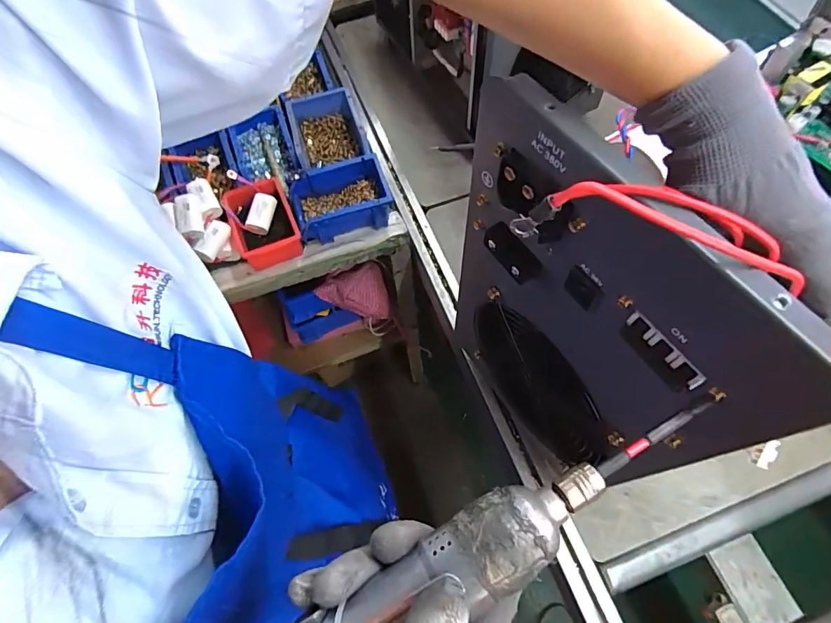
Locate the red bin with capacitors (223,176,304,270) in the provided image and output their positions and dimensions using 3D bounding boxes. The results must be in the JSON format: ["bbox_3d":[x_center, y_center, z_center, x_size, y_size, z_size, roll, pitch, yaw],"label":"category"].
[{"bbox_3d":[-0.257,-0.148,0.752,0.102,0.054,0.144,-23,65,-8],"label":"red bin with capacitors"}]

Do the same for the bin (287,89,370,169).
[{"bbox_3d":[-0.156,-0.314,0.816,0.122,0.070,0.188,-17,64,-5],"label":"bin"}]

